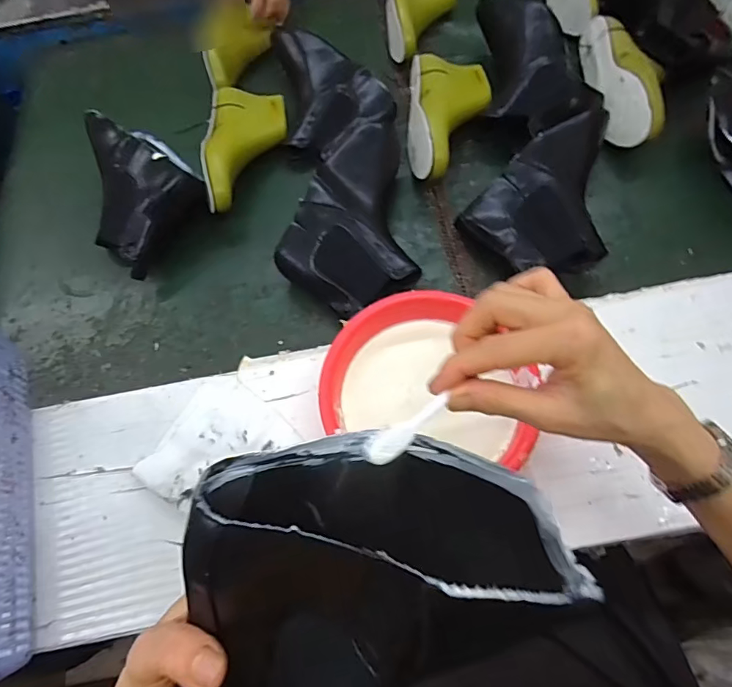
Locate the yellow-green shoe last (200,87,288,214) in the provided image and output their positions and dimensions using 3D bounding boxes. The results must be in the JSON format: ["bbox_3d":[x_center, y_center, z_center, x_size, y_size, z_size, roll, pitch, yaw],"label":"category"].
[{"bbox_3d":[-0.169,-0.279,0.677,0.105,0.069,0.226,-5,66,3],"label":"yellow-green shoe last"}]

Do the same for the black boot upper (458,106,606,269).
[{"bbox_3d":[0.246,-0.178,0.576,0.238,0.060,0.153,-38,68,-12],"label":"black boot upper"}]

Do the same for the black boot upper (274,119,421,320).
[{"bbox_3d":[-0.026,-0.156,0.596,0.155,0.091,0.246,-4,66,3],"label":"black boot upper"}]

